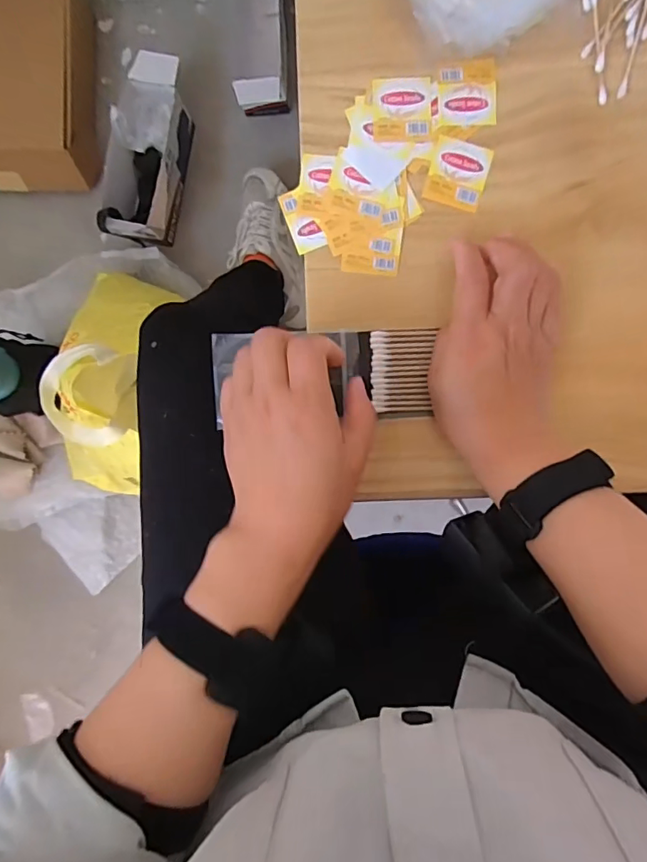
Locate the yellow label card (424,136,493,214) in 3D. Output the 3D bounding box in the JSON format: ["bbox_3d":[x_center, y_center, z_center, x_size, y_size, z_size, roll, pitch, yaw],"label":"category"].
[{"bbox_3d":[0.092,-0.176,0.339,0.038,0.004,0.044,16,94,0],"label":"yellow label card"}]

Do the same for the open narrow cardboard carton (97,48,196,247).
[{"bbox_3d":[-0.283,-0.435,0.801,0.101,0.128,0.273,7,93,2],"label":"open narrow cardboard carton"}]

